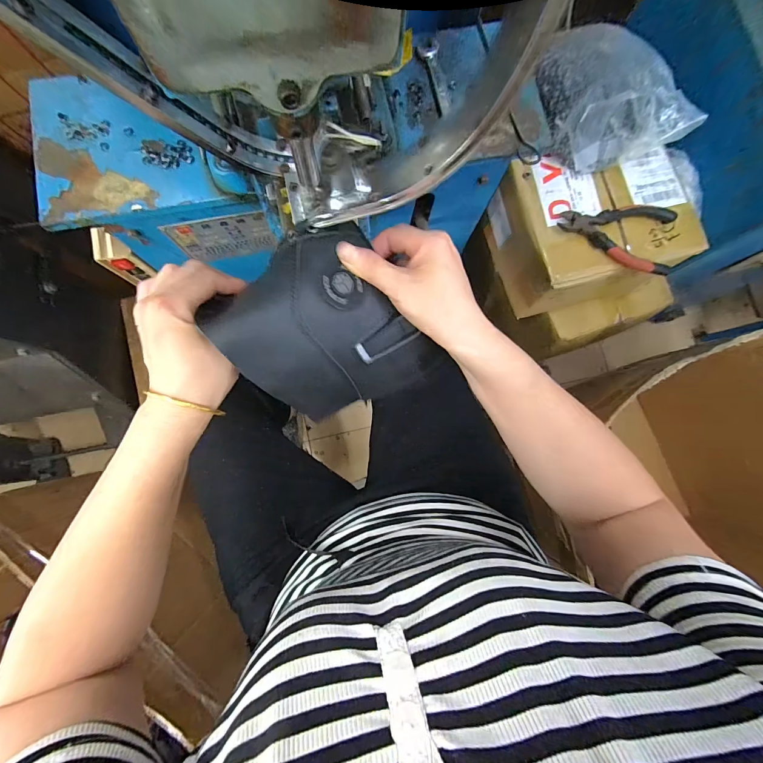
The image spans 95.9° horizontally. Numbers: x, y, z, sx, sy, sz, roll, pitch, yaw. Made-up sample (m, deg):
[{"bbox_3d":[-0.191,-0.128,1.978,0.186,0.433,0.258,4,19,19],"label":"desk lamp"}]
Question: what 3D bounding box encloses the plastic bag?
[{"bbox_3d":[0.278,-0.373,0.446,0.160,0.071,0.193,-16,83,-5],"label":"plastic bag"}]

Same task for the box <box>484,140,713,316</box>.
[{"bbox_3d":[0.309,-0.227,0.517,0.235,0.119,0.182,-16,83,-5],"label":"box"}]

